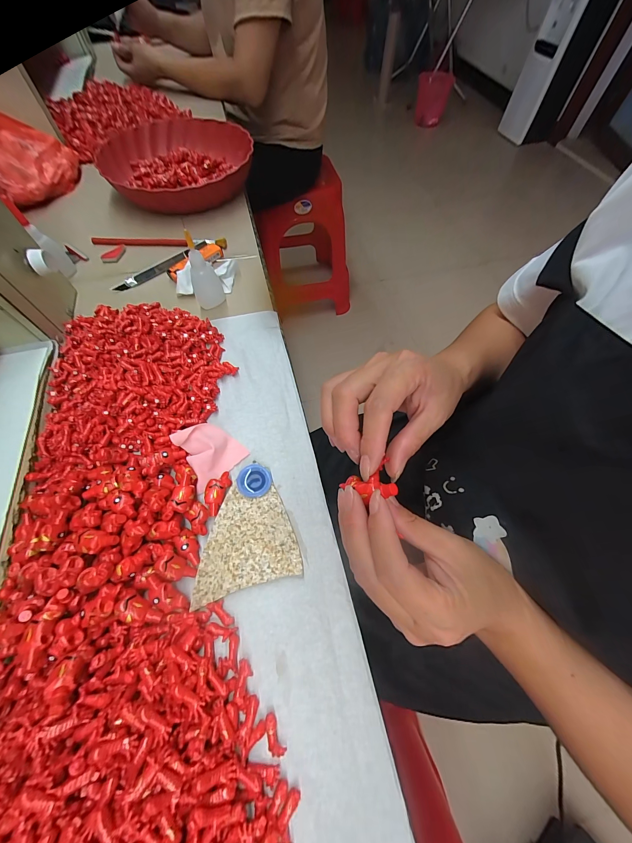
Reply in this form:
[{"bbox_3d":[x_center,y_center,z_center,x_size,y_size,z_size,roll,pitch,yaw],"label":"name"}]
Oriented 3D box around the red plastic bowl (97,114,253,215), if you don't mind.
[{"bbox_3d":[-0.222,-0.418,0.482,0.223,0.066,0.231,1,61,-2],"label":"red plastic bowl"}]

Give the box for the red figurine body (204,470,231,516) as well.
[{"bbox_3d":[-0.087,0.061,0.257,0.017,0.008,0.037,16,62,6],"label":"red figurine body"}]

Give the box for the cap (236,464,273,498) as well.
[{"bbox_3d":[-0.055,0.053,0.264,0.030,0.009,0.029,1,61,-2],"label":"cap"}]

